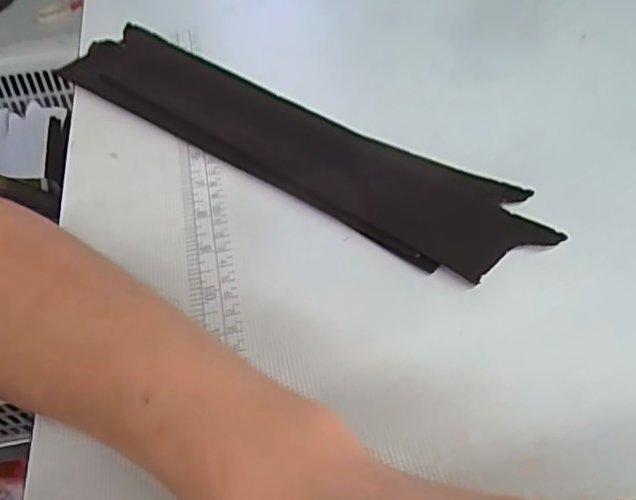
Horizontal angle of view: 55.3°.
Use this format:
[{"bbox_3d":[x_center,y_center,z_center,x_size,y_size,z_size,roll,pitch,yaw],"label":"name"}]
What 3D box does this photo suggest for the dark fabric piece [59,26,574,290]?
[{"bbox_3d":[-0.026,-0.069,0.350,0.325,0.028,0.078,25,54,26],"label":"dark fabric piece"}]

